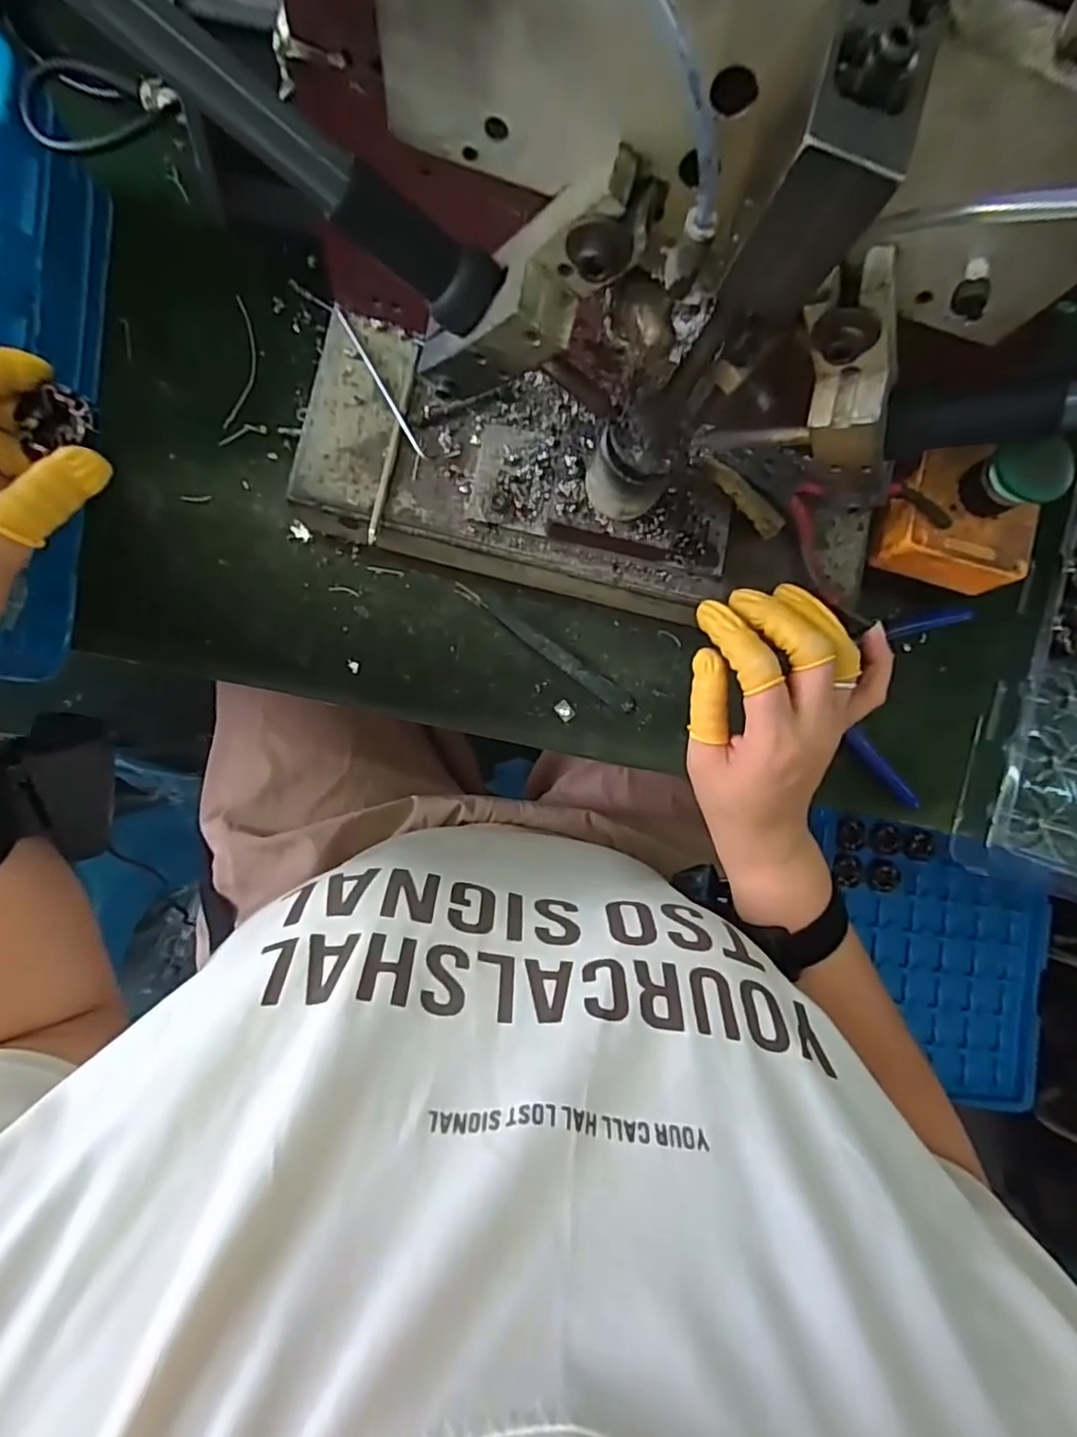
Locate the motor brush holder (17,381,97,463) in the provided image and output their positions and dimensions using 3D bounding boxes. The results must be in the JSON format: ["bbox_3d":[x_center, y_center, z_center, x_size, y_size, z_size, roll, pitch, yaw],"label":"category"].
[{"bbox_3d":[-0.188,-0.117,0.247,0.026,0.011,0.022,-11,91,-6],"label":"motor brush holder"}]

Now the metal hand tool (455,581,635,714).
[{"bbox_3d":[0.005,-0.039,0.356,0.119,0.012,0.010,34,87,-5],"label":"metal hand tool"}]

